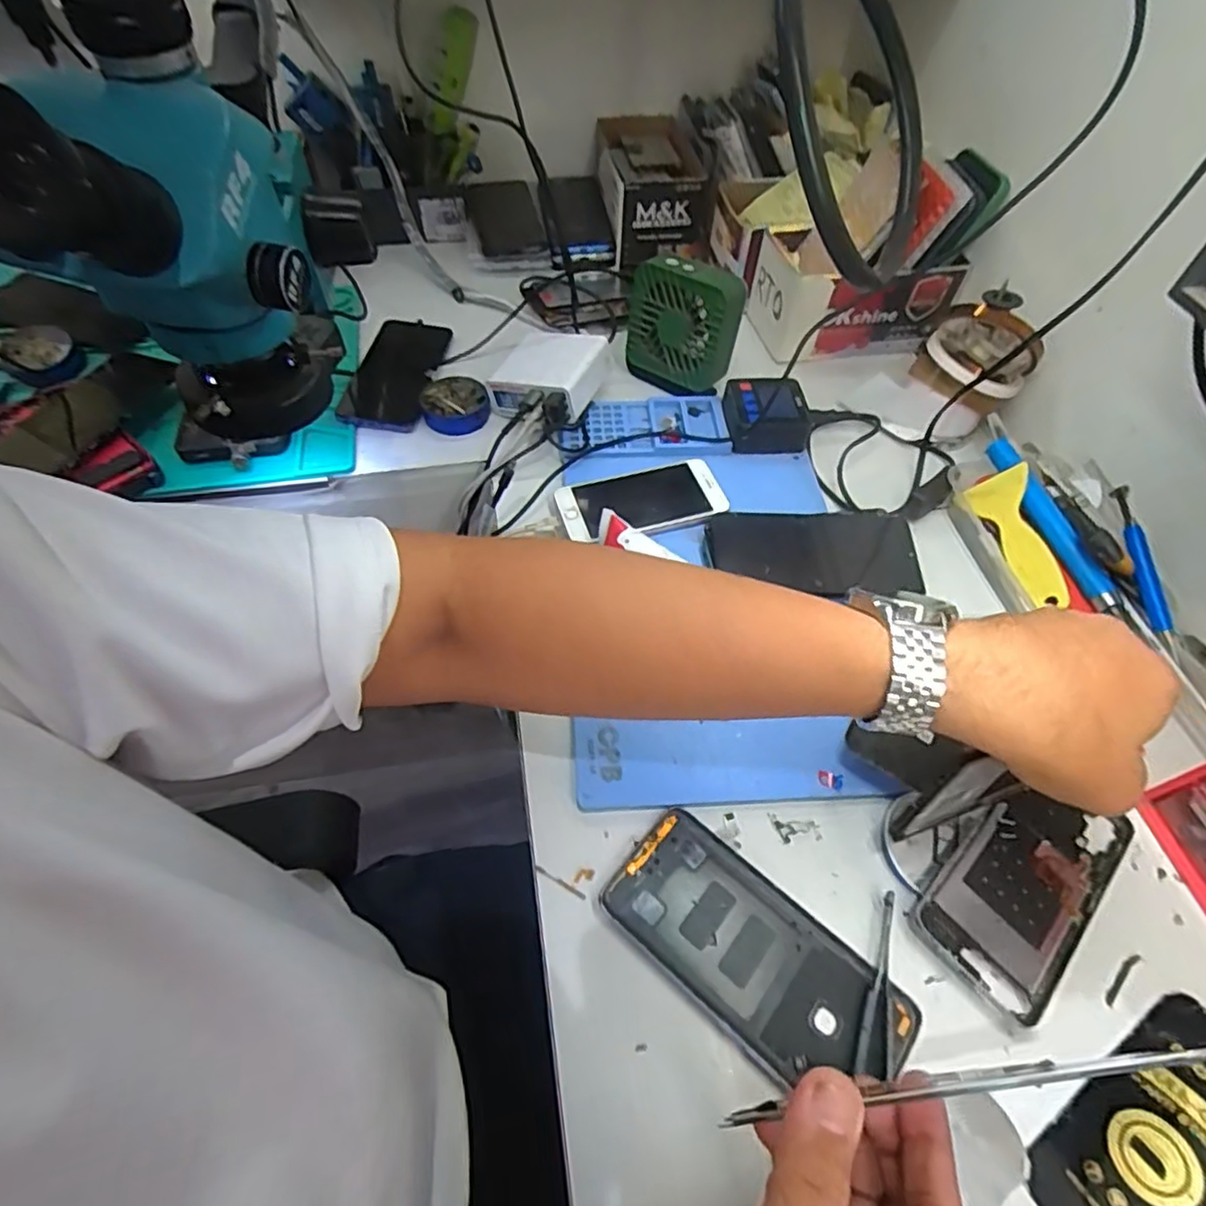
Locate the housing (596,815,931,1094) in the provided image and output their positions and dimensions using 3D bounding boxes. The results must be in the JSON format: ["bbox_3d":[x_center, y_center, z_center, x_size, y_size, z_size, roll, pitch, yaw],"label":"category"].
[{"bbox_3d":[0.083,0.190,0.355,0.165,0.007,0.078,36,62,20],"label":"housing"}]

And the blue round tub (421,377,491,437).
[{"bbox_3d":[-0.138,-0.185,0.609,0.061,0.021,0.063,1,55,-1],"label":"blue round tub"}]

